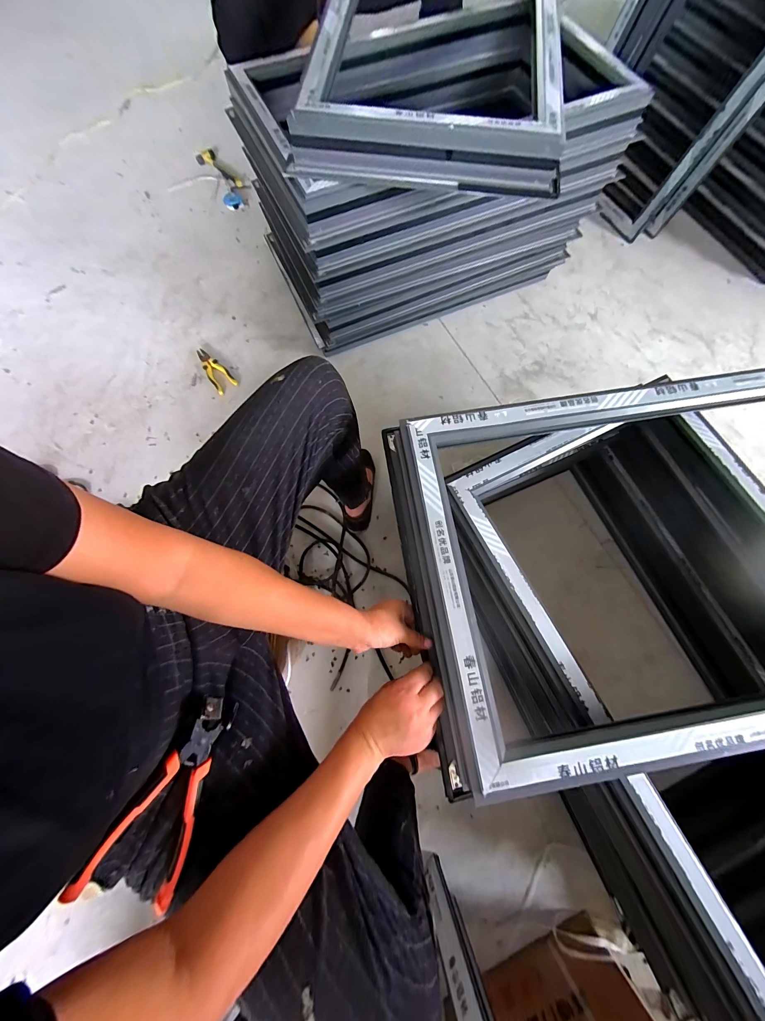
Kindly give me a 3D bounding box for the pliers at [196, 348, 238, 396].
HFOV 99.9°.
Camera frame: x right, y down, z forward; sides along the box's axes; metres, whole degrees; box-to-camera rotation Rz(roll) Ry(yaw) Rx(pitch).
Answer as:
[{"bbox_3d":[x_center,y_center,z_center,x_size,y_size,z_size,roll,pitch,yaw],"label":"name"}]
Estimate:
[{"bbox_3d":[-0.565,-0.470,1.082,0.067,0.028,0.182,-39,77,-10],"label":"pliers"}]

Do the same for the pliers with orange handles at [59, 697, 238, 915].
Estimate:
[{"bbox_3d":[-0.209,0.283,0.326,0.084,0.020,0.163,37,55,-23],"label":"pliers with orange handles"}]

